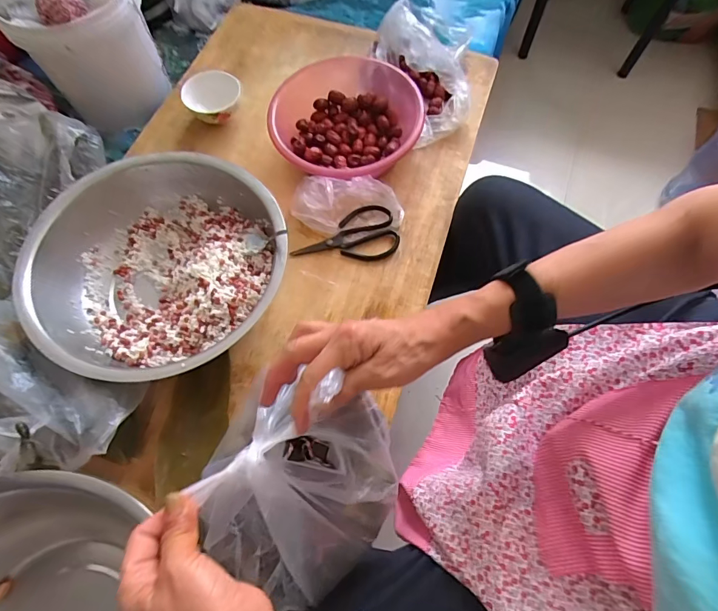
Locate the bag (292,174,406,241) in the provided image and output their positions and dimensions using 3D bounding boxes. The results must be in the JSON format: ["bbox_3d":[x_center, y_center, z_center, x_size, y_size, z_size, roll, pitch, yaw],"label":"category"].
[{"bbox_3d":[-0.018,-0.148,0.618,0.161,0.049,0.076,6,67,4],"label":"bag"}]

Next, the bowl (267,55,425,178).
[{"bbox_3d":[-0.016,-0.282,0.660,0.216,0.072,0.227,0,67,1],"label":"bowl"}]

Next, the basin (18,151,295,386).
[{"bbox_3d":[-0.250,-0.048,0.552,0.299,0.097,0.293,0,67,1],"label":"basin"}]

